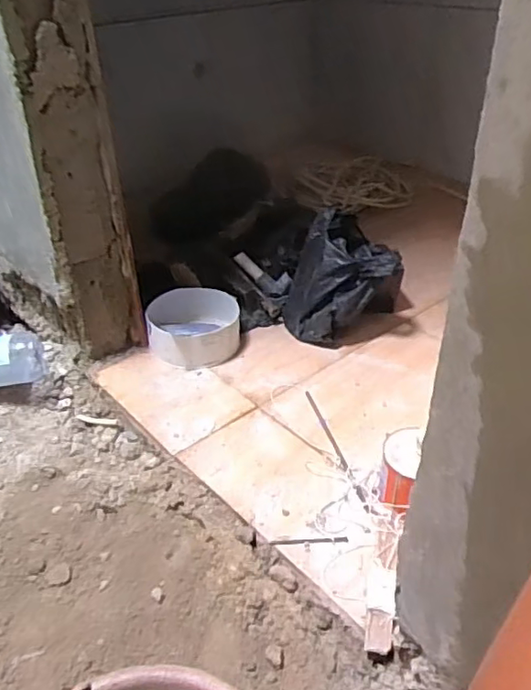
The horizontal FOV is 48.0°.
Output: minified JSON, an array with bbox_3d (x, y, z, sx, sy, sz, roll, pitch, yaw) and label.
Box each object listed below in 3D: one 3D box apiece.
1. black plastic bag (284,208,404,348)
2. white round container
[{"bbox_3d":[0.152,-0.125,1.148,0.222,0.192,0.181,-4,35,-4],"label":"black plastic bag"},{"bbox_3d":[-0.136,-0.035,1.143,0.173,0.072,0.181,-1,35,1],"label":"white round container"}]

